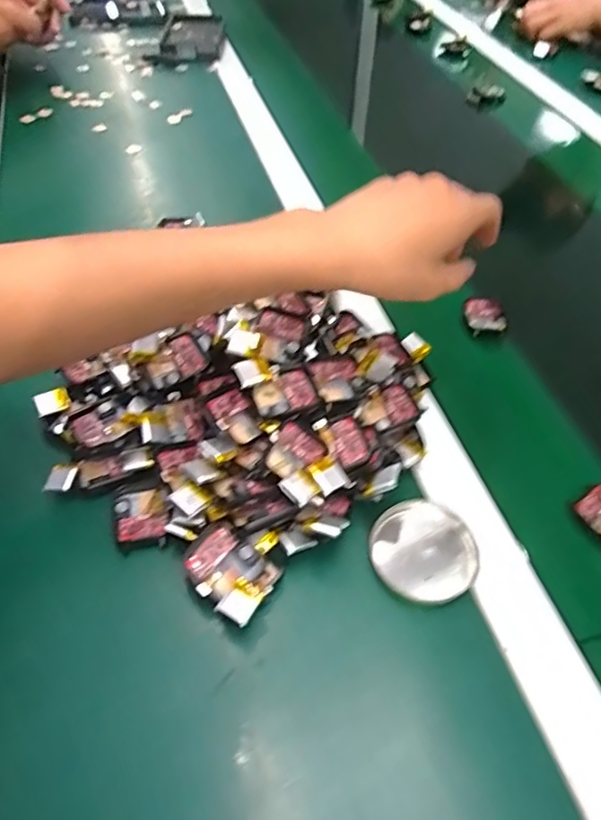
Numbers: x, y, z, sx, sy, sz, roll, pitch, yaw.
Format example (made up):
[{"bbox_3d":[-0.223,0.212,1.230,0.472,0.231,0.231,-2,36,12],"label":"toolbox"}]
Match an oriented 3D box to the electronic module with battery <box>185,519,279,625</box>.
[{"bbox_3d":[-0.041,0.095,0.339,0.051,0.019,0.040,32,66,21],"label":"electronic module with battery"}]

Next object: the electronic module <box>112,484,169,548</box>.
[{"bbox_3d":[-0.102,0.068,0.372,0.032,0.007,0.042,-11,52,-11],"label":"electronic module"}]

